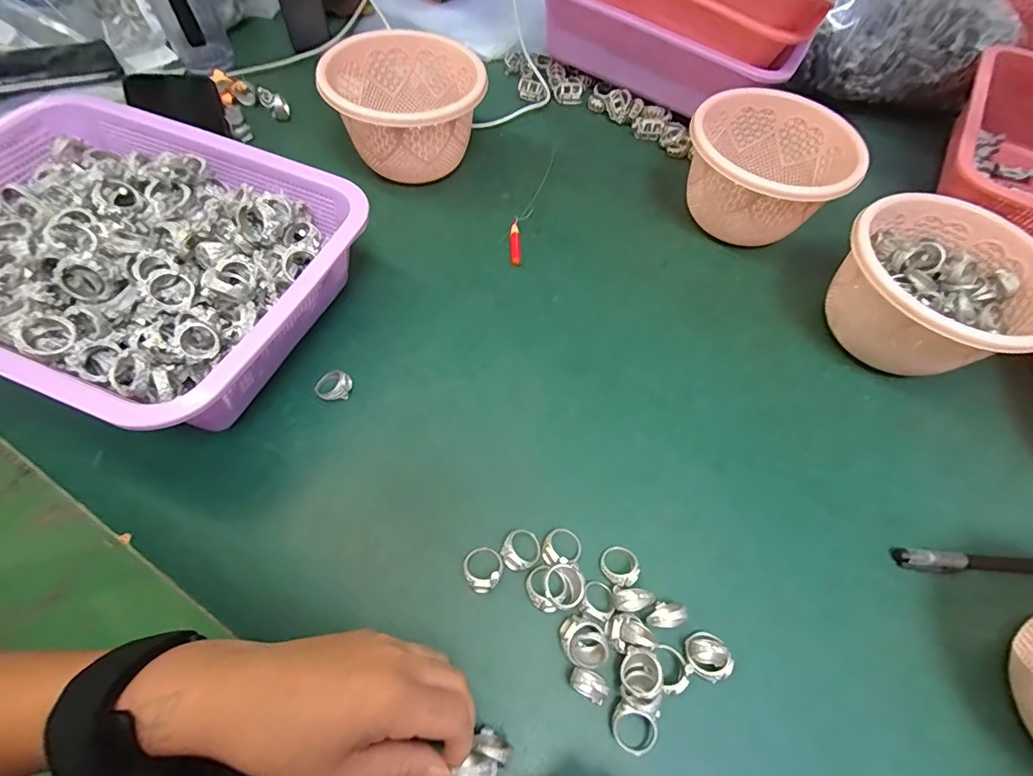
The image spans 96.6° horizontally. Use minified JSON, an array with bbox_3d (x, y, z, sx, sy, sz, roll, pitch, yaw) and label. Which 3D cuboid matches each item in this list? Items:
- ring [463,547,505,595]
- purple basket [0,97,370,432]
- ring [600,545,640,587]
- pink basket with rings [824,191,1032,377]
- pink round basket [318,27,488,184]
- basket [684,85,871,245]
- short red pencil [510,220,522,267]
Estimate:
[{"bbox_3d":[-0.021,0.112,0.287,0.026,0.014,0.025,1,61,-2],"label":"ring"},{"bbox_3d":[-0.279,-0.093,0.350,0.309,0.097,0.232,20,62,8],"label":"purple basket"},{"bbox_3d":[0.066,0.114,0.293,0.023,0.015,0.025,1,61,-2],"label":"ring"},{"bbox_3d":[0.330,-0.077,0.377,0.142,0.085,0.135,32,64,14],"label":"pink basket with rings"},{"bbox_3d":[-0.105,-0.271,0.462,0.141,0.096,0.140,1,61,-2],"label":"pink round basket"},{"bbox_3d":[0.232,-0.203,0.445,0.139,0.091,0.134,1,61,-2],"label":"basket"},{"bbox_3d":[-0.001,-0.136,0.436,0.010,0.009,0.054,-1,61,-4],"label":"short red pencil"}]

